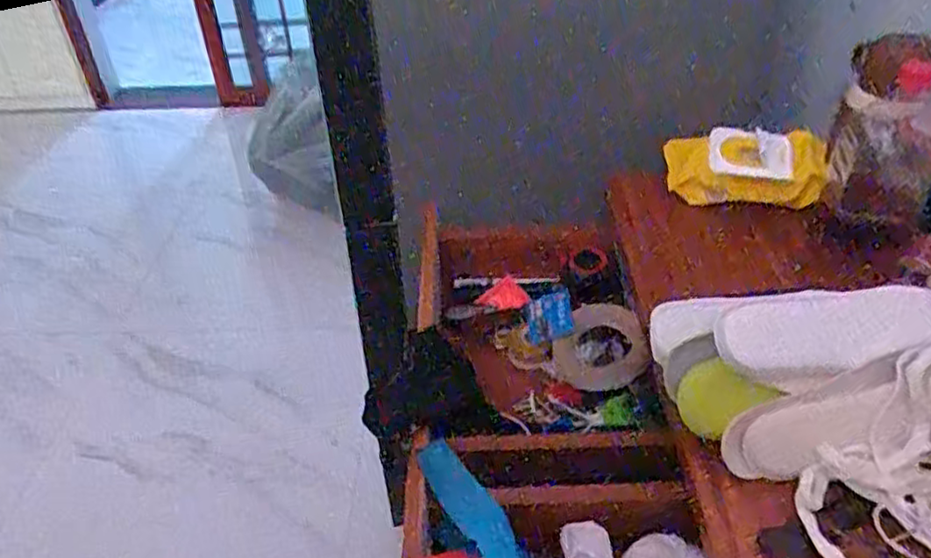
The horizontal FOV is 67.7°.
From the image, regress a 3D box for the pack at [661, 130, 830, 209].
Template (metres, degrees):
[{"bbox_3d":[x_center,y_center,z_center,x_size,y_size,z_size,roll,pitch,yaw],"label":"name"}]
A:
[{"bbox_3d":[0.331,-0.129,0.813,0.184,0.066,0.073,-1,38,2],"label":"pack"}]

